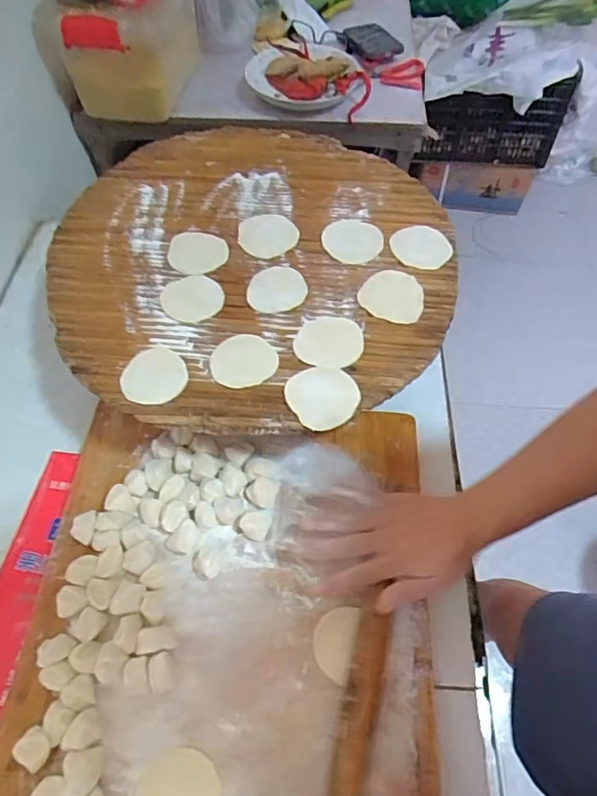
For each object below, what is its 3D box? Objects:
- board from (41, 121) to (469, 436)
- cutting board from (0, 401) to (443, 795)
[{"bbox_3d":[-0.052,-0.172,0.578,0.438,0.015,0.454,-2,58,-1],"label":"board"},{"bbox_3d":[-0.064,0.250,0.432,0.368,0.025,0.522,7,60,0],"label":"cutting board"}]

